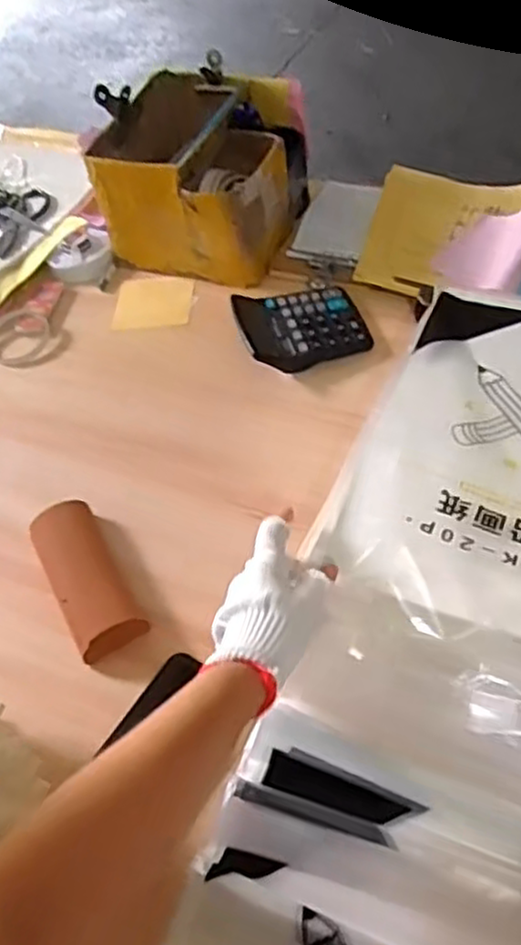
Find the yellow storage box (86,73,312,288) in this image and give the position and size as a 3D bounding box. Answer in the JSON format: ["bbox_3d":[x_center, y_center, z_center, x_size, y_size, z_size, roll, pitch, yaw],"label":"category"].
[{"bbox_3d":[-0.071,-0.382,0.949,0.232,0.164,0.241,15,56,20],"label":"yellow storage box"}]

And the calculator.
[{"bbox_3d":[0.048,-0.173,0.848,0.138,0.037,0.133,-19,52,-5],"label":"calculator"}]

